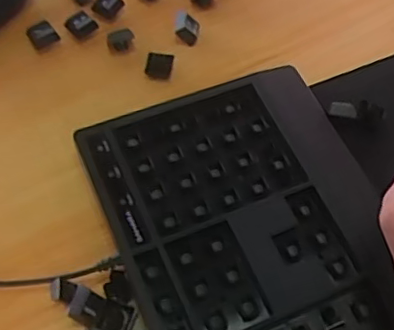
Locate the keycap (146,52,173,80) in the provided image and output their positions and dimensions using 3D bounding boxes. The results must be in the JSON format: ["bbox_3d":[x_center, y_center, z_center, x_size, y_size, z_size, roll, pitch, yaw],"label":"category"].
[{"bbox_3d":[-0.026,-0.069,0.408,0.017,0.006,0.019,7,60,0],"label":"keycap"}]

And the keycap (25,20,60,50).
[{"bbox_3d":[-0.108,-0.091,0.409,0.019,0.008,0.016,-28,66,-18],"label":"keycap"}]

